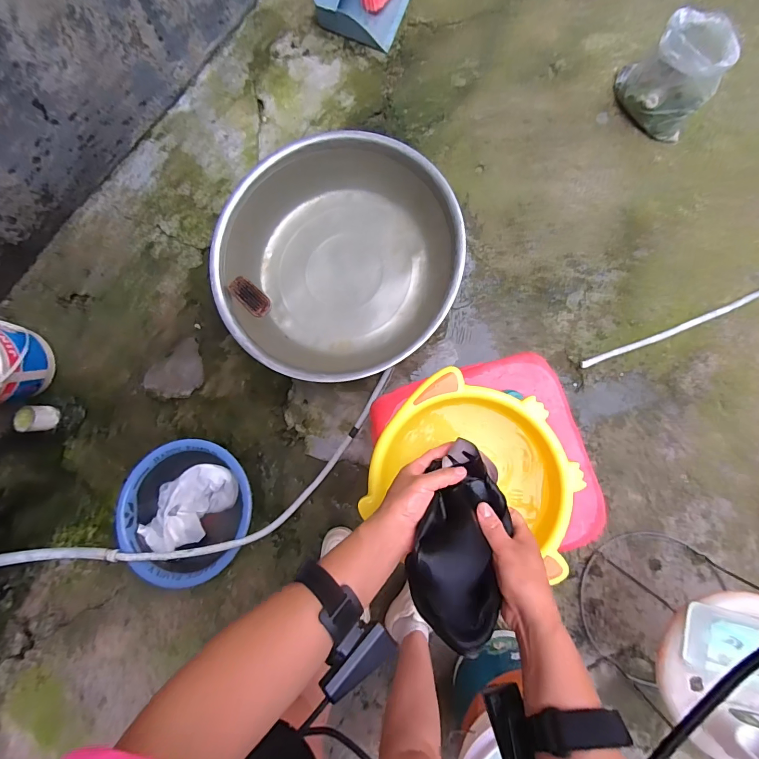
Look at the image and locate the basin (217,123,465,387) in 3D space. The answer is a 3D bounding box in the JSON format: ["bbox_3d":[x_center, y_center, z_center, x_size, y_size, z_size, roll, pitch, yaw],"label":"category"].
[{"bbox_3d":[-0.113,-0.322,1.073,0.622,0.181,0.633,-1,84,6],"label":"basin"}]

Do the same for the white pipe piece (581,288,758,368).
[{"bbox_3d":[0.913,-0.215,1.018,0.794,0.027,0.076,-30,82,2],"label":"white pipe piece"}]

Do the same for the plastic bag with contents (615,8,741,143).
[{"bbox_3d":[0.758,-0.791,1.004,0.223,0.225,0.162,27,88,8],"label":"plastic bag with contents"}]

